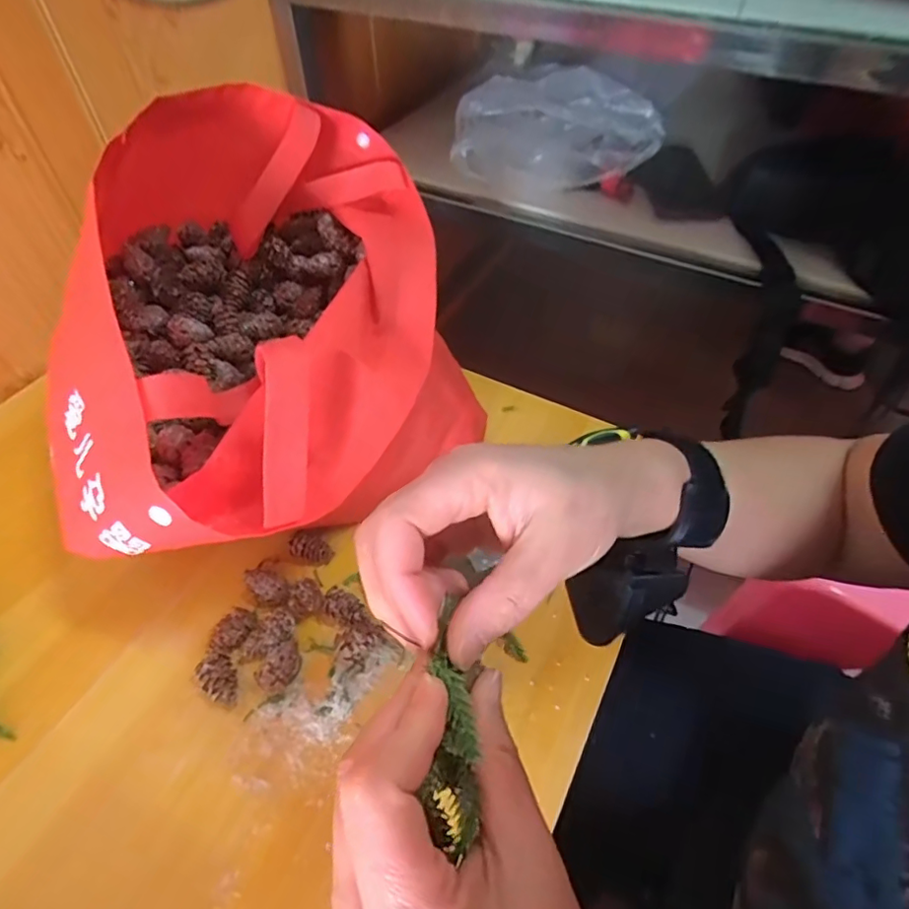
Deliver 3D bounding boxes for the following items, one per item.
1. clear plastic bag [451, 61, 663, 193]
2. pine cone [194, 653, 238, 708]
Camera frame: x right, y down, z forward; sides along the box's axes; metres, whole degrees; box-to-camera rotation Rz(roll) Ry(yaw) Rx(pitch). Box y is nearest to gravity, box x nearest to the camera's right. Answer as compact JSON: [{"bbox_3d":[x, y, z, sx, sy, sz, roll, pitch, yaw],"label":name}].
[{"bbox_3d":[0.104,-0.366,0.631,0.221,0.100,0.112,-9,52,-6],"label":"clear plastic bag"},{"bbox_3d":[-0.152,0.144,0.358,0.021,0.021,0.032,-35,59,-24],"label":"pine cone"}]

